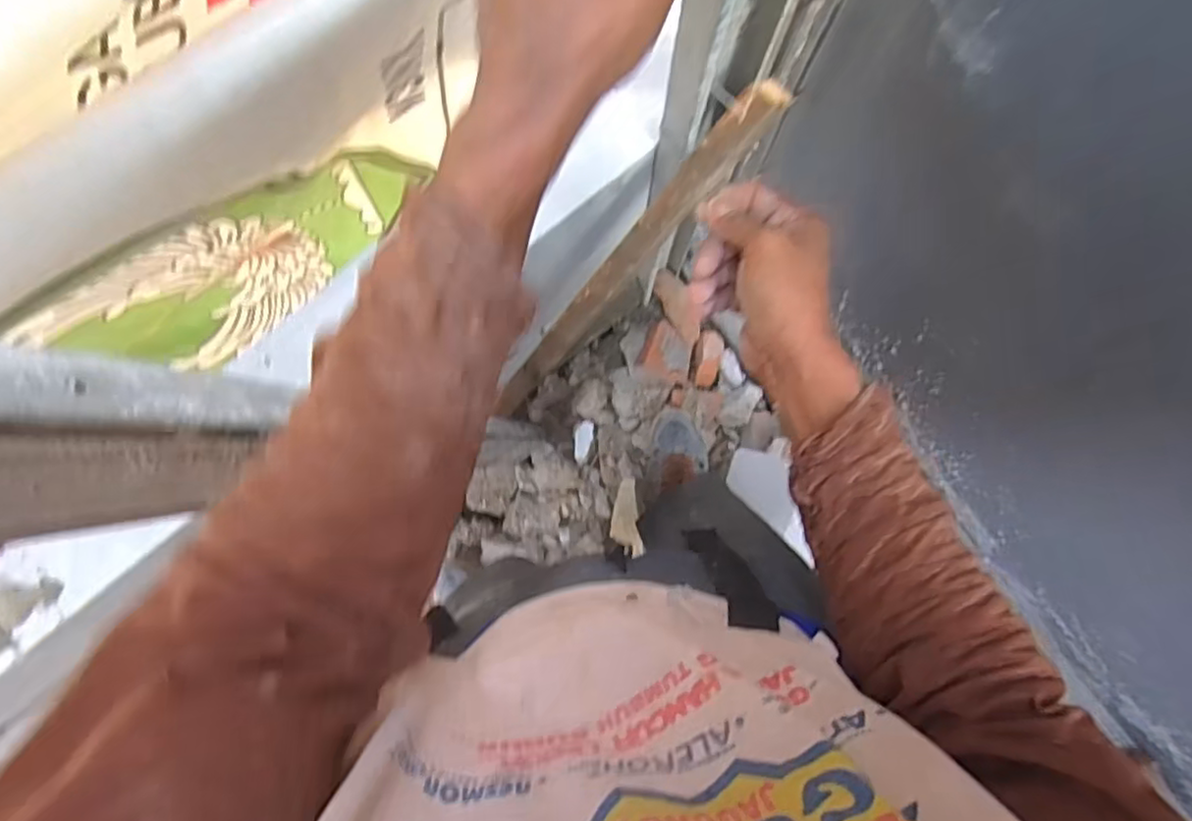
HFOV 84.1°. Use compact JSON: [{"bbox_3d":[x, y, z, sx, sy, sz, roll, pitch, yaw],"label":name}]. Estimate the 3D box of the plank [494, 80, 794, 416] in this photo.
[{"bbox_3d":[0.006,-0.132,0.770,0.039,0.589,0.030,49,49,2],"label":"plank"}]

